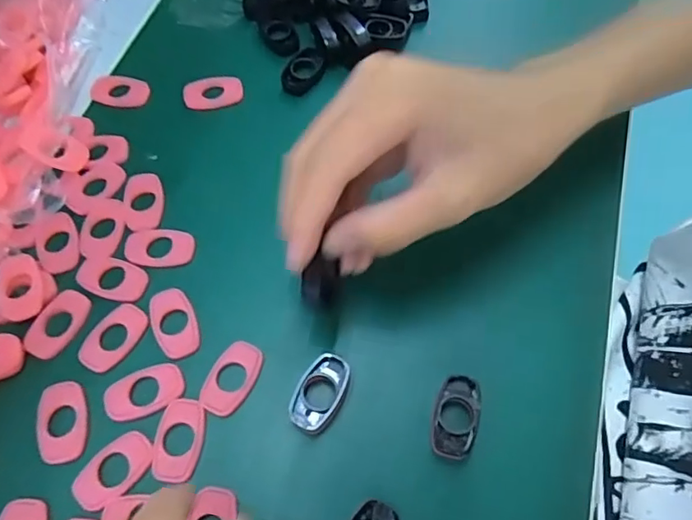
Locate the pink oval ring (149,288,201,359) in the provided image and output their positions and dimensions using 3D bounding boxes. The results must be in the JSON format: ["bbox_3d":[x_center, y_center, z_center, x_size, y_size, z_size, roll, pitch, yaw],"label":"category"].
[{"bbox_3d":[-0.078,0.028,0.246,0.019,0.004,0.035,-22,66,-11],"label":"pink oval ring"}]

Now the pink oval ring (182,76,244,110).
[{"bbox_3d":[-0.076,-0.096,0.309,0.033,0.004,0.020,-9,64,-5],"label":"pink oval ring"}]

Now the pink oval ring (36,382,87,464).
[{"bbox_3d":[-0.118,0.066,0.225,0.020,0.004,0.033,-11,65,-6],"label":"pink oval ring"}]

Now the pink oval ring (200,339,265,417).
[{"bbox_3d":[-0.049,0.051,0.235,0.019,0.004,0.032,24,66,11],"label":"pink oval ring"}]

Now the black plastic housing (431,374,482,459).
[{"bbox_3d":[0.045,0.063,0.223,0.018,0.006,0.033,12,65,6],"label":"black plastic housing"}]

